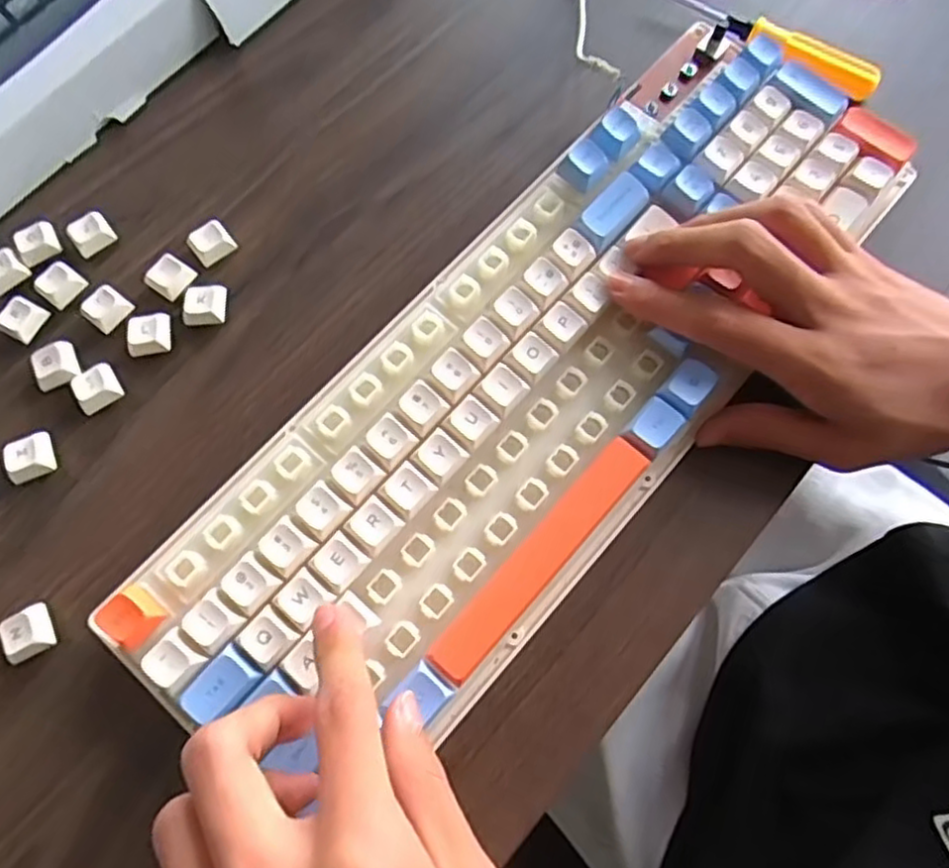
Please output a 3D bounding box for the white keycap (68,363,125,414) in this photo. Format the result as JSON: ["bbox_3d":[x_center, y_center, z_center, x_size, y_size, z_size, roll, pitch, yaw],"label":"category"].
[{"bbox_3d":[-0.170,-0.022,0.311,0.018,0.010,0.020,-25,74,-7],"label":"white keycap"}]

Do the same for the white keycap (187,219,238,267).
[{"bbox_3d":[-0.127,-0.092,0.334,0.019,0.011,0.018,-35,75,-10],"label":"white keycap"}]

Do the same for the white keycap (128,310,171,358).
[{"bbox_3d":[-0.150,-0.047,0.319,0.018,0.009,0.019,-7,72,-1],"label":"white keycap"}]

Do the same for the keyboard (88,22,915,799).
[{"bbox_3d":[0.030,-0.029,0.295,0.126,0.035,0.375,41,78,12],"label":"keyboard"}]

